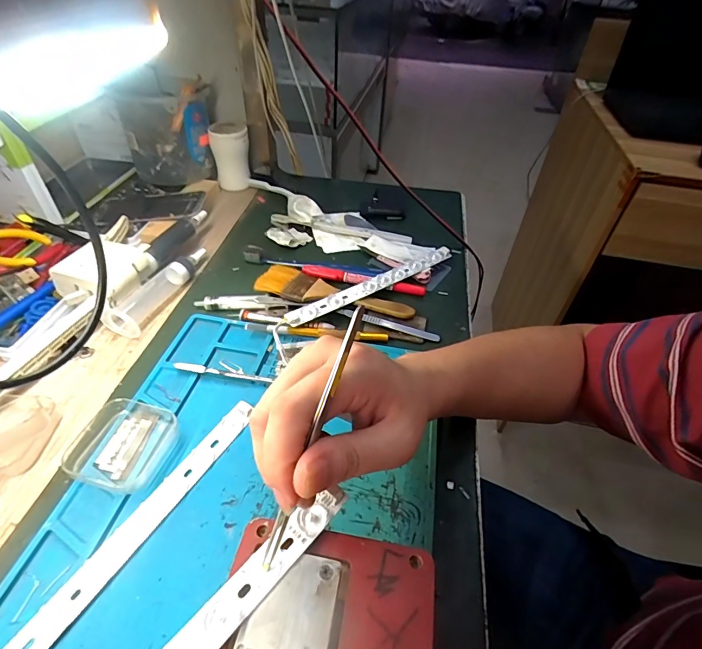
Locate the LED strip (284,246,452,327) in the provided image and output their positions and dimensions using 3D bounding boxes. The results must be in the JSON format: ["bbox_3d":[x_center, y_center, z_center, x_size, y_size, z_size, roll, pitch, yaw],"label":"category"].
[{"bbox_3d":[0.026,-0.045,0.440,0.213,0.009,0.018,-25,70,-27],"label":"LED strip"}]

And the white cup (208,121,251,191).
[{"bbox_3d":[-0.174,-0.246,0.601,0.053,0.085,0.043,-7,46,-11],"label":"white cup"}]

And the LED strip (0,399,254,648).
[{"bbox_3d":[-0.139,0.129,0.264,0.020,0.008,0.215,23,48,18],"label":"LED strip"}]

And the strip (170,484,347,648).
[{"bbox_3d":[-0.071,0.139,0.173,0.015,0.007,0.189,34,50,27],"label":"strip"}]

